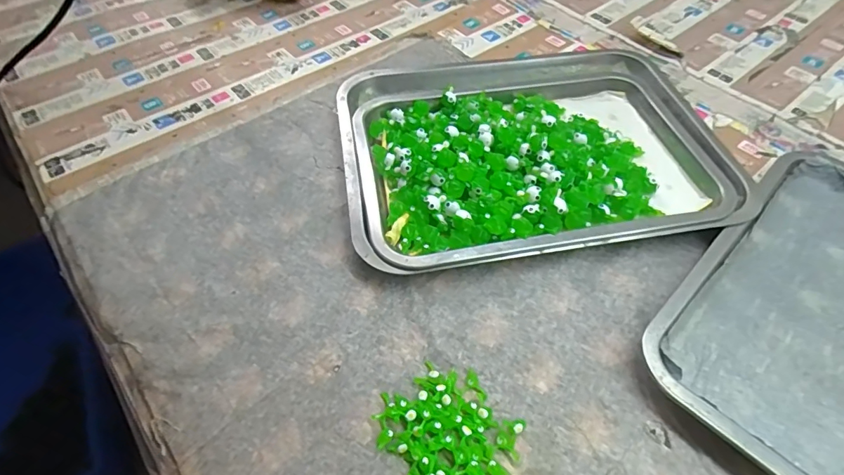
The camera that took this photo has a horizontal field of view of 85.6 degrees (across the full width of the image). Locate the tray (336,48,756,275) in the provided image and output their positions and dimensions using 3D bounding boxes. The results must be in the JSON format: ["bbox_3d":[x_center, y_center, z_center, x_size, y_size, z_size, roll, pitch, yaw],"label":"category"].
[{"bbox_3d":[0.102,-0.097,0.441,0.354,0.034,0.271,-8,54,-5],"label":"tray"}]

